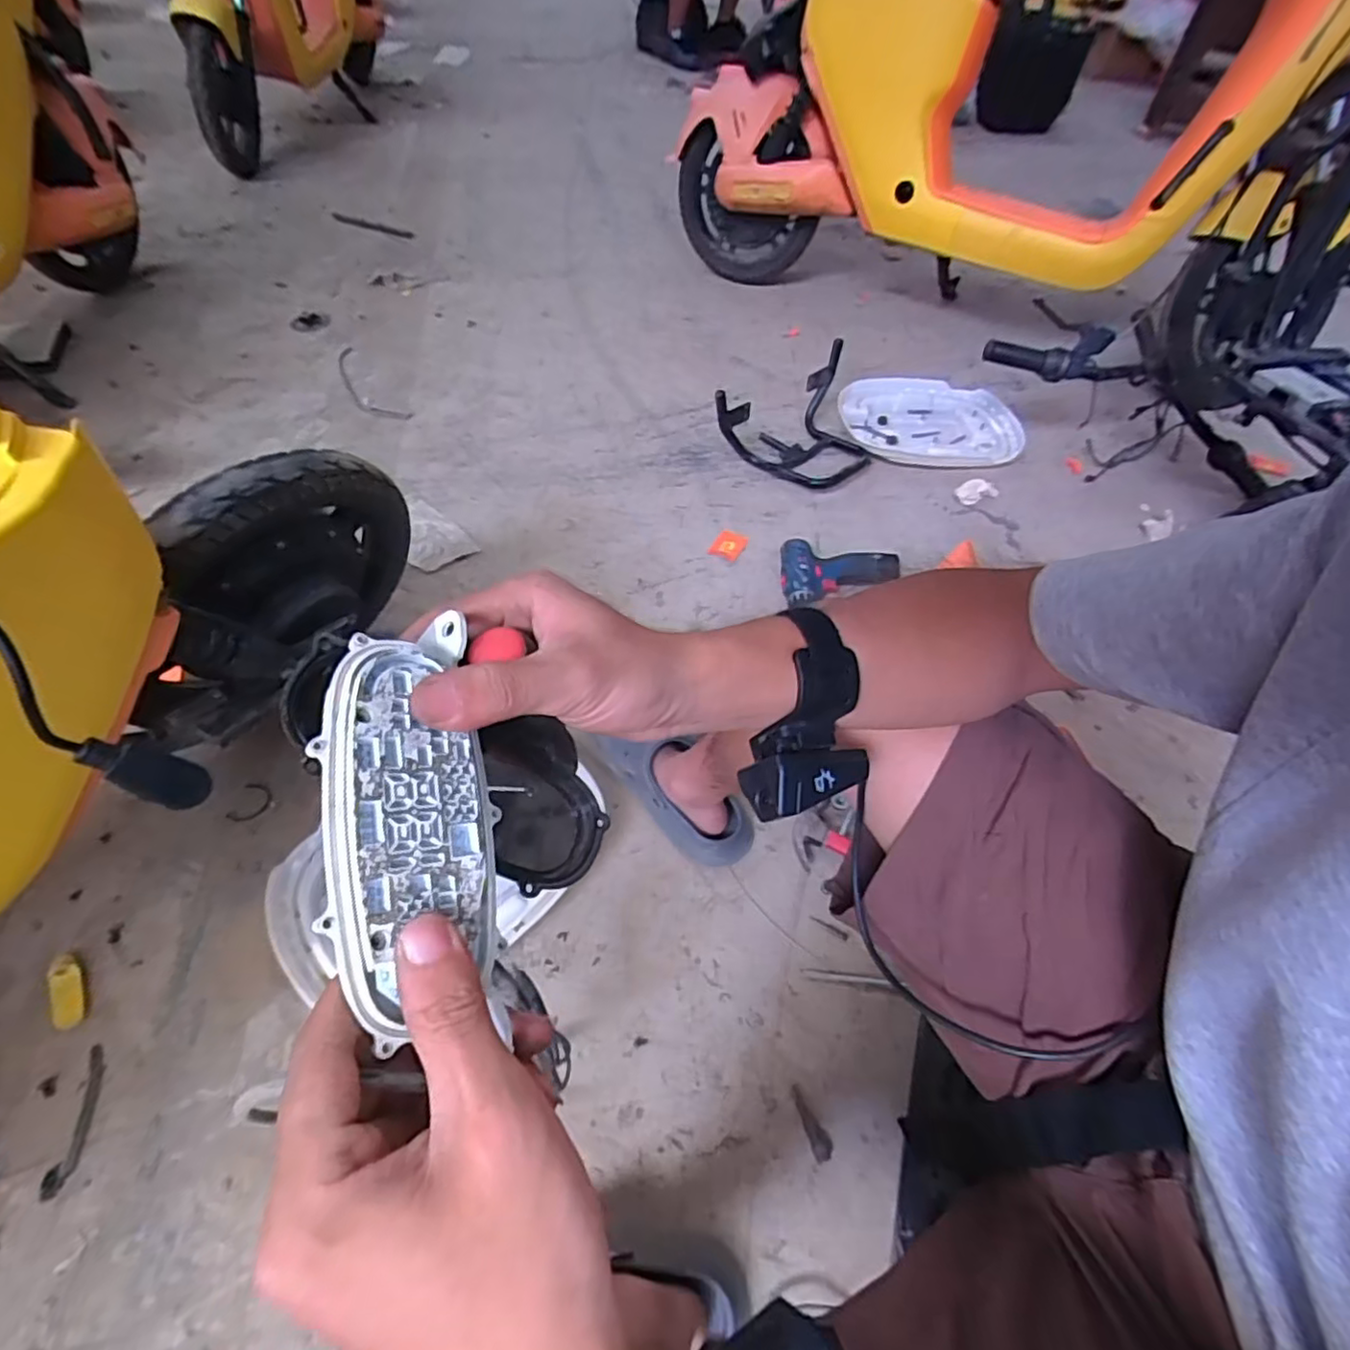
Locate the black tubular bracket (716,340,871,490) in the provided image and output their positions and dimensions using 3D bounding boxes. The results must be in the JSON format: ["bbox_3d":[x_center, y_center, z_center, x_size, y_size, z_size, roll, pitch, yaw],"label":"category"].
[{"bbox_3d":[0.241,-0.516,1.284,0.293,0.135,0.308,11,53,3],"label":"black tubular bracket"}]

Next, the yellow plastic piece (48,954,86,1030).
[{"bbox_3d":[-0.616,0.318,0.661,0.023,0.018,0.072,-21,57,-20],"label":"yellow plastic piece"}]

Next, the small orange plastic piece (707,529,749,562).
[{"bbox_3d":[0.093,-0.225,1.128,0.053,0.005,0.066,24,55,13],"label":"small orange plastic piece"}]

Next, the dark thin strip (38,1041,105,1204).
[{"bbox_3d":[-0.549,0.408,0.603,0.023,0.005,0.117,-4,53,-8],"label":"dark thin strip"}]

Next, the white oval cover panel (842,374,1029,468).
[{"bbox_3d":[0.540,-0.539,1.378,0.383,0.041,0.296,8,53,1],"label":"white oval cover panel"}]

